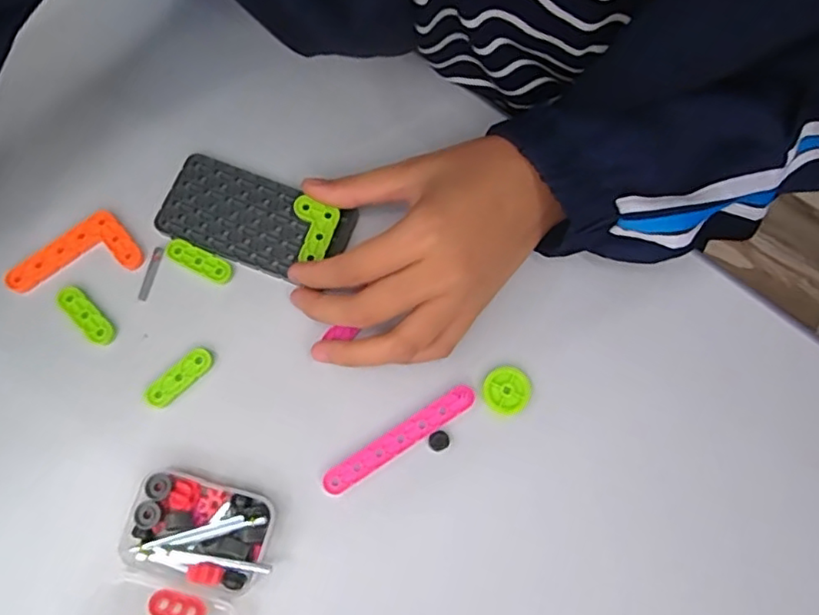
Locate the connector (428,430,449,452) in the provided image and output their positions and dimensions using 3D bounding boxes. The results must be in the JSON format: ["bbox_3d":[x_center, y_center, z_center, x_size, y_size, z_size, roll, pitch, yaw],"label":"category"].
[{"bbox_3d":[0.015,0.068,0.309,0.010,0.004,0.010,0,74,-1],"label":"connector"}]

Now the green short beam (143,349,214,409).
[{"bbox_3d":[-0.117,0.036,0.311,0.014,0.005,0.038,43,78,9],"label":"green short beam"}]

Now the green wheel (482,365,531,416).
[{"bbox_3d":[0.050,0.043,0.316,0.023,0.005,0.025,1,75,-2],"label":"green wheel"}]

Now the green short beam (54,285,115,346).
[{"bbox_3d":[-0.169,0.004,0.317,0.038,0.005,0.013,42,78,8],"label":"green short beam"}]

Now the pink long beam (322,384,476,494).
[{"bbox_3d":[-0.005,0.066,0.306,0.085,0.005,0.013,-32,79,-10],"label":"pink long beam"}]

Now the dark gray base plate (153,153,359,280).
[{"bbox_3d":[-0.084,-0.048,0.333,0.100,0.008,0.050,20,75,5],"label":"dark gray base plate"}]

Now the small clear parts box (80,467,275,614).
[{"bbox_3d":[-0.108,0.122,0.273,0.070,0.031,0.087,19,75,3],"label":"small clear parts box"}]

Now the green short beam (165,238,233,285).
[{"bbox_3d":[-0.114,-0.026,0.327,0.038,0.004,0.013,25,76,5],"label":"green short beam"}]

